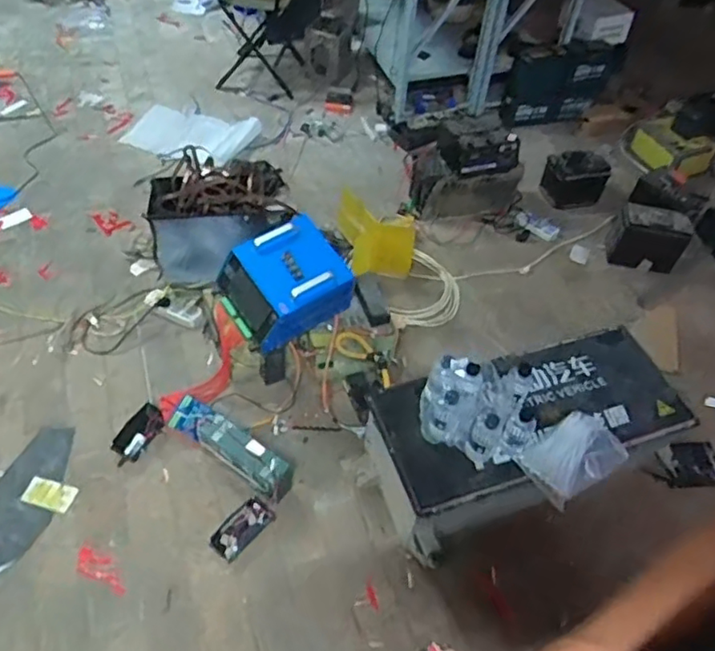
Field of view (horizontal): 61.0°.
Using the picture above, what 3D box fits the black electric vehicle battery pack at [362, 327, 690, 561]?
[{"bbox_3d":[0.412,0.264,1.561,0.738,0.313,0.379,-18,56,-19],"label":"black electric vehicle battery pack"}]

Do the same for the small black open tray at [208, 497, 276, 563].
[{"bbox_3d":[-0.282,0.496,1.490,0.084,0.016,0.155,38,57,22],"label":"small black open tray"}]

